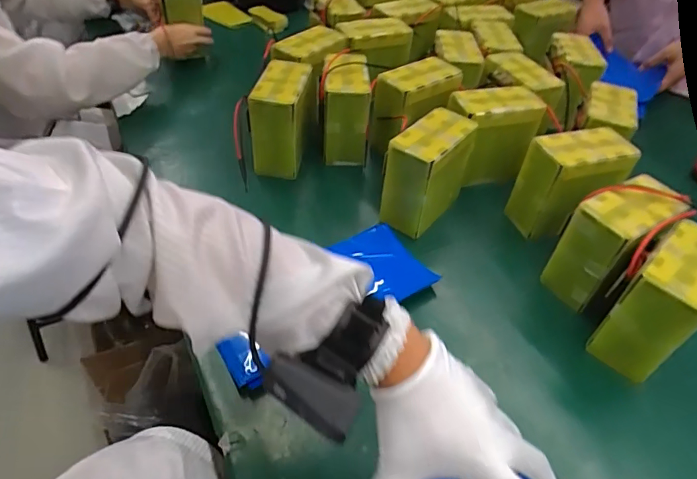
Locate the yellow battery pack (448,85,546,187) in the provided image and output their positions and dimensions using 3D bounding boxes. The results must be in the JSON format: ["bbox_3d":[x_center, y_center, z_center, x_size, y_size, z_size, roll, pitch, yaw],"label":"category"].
[{"bbox_3d":[0.238,-0.170,0.802,0.145,0.142,0.071,-13,48,-16],"label":"yellow battery pack"}]

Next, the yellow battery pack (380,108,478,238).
[{"bbox_3d":[0.120,-0.100,0.725,0.073,0.157,0.149,32,51,25],"label":"yellow battery pack"}]

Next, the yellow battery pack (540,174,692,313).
[{"bbox_3d":[0.352,0.010,0.637,0.137,0.150,0.090,-25,52,-26],"label":"yellow battery pack"}]

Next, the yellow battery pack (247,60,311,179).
[{"bbox_3d":[-0.110,-0.204,0.799,0.080,0.140,0.141,7,45,3],"label":"yellow battery pack"}]

